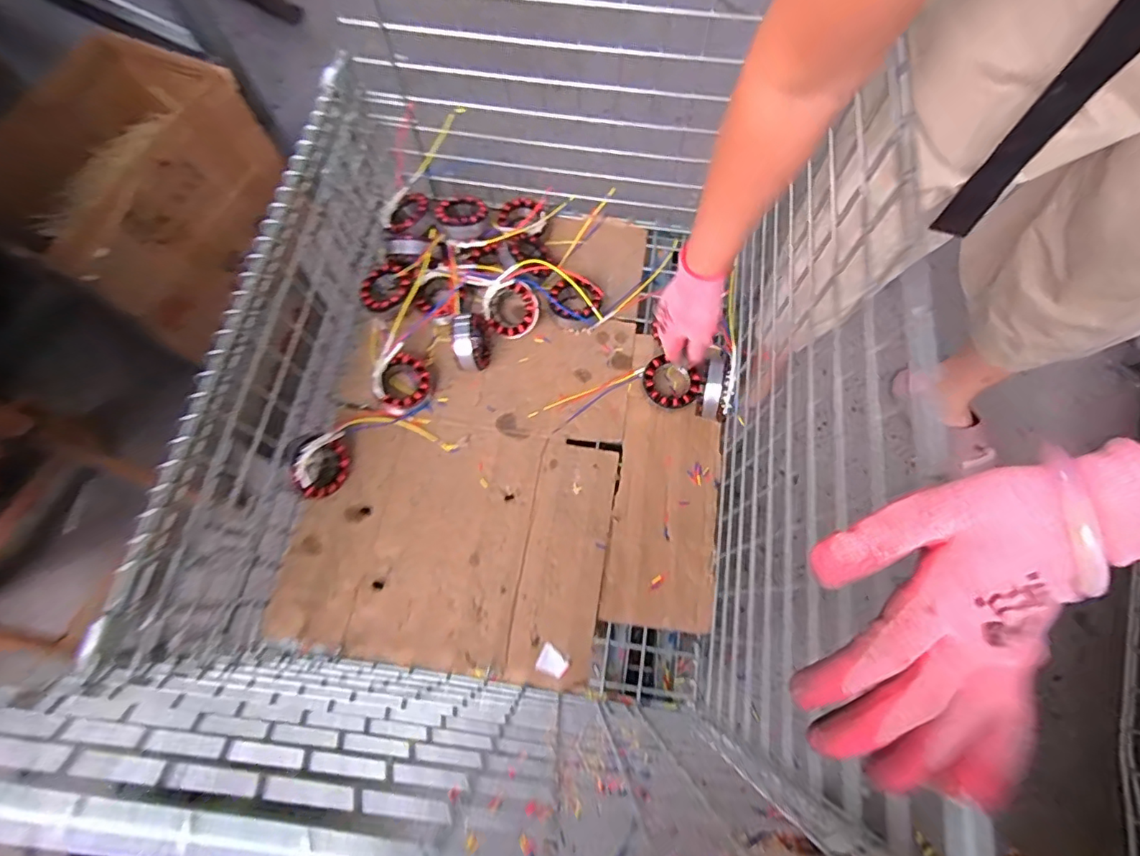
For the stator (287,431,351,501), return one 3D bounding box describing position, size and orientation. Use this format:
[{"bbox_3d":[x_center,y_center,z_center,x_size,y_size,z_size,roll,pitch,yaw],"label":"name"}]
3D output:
[{"bbox_3d":[-0.341,0.048,0.724,0.035,0.079,0.092,11,62,27],"label":"stator"}]

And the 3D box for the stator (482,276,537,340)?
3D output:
[{"bbox_3d":[-0.091,-0.185,0.813,0.083,0.025,0.086,4,115,9],"label":"stator"}]

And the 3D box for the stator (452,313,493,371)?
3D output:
[{"bbox_3d":[-0.146,-0.130,0.796,0.044,0.087,0.084,7,71,2],"label":"stator"}]

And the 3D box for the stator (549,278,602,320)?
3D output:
[{"bbox_3d":[0.004,-0.197,0.839,0.081,0.048,0.070,29,73,9],"label":"stator"}]

